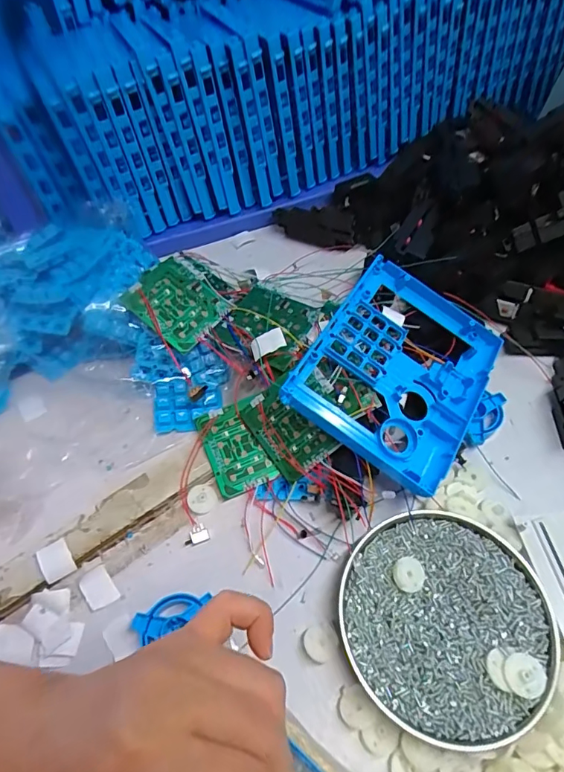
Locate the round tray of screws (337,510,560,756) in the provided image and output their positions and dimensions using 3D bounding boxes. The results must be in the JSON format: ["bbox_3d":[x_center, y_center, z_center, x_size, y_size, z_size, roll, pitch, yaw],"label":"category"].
[{"bbox_3d":[0.109,0.155,0.308,0.129,0.026,0.135,-1,56,1],"label":"round tray of screws"}]

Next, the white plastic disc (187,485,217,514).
[{"bbox_3d":[-0.064,0.091,0.367,0.022,0.006,0.022,-1,56,1],"label":"white plastic disc"}]

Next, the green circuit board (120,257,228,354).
[{"bbox_3d":[-0.091,-0.072,0.397,0.071,0.005,0.066,40,60,0],"label":"green circuit board"}]

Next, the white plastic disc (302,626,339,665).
[{"bbox_3d":[0.026,0.174,0.309,0.023,0.004,0.022,-1,56,1],"label":"white plastic disc"}]

